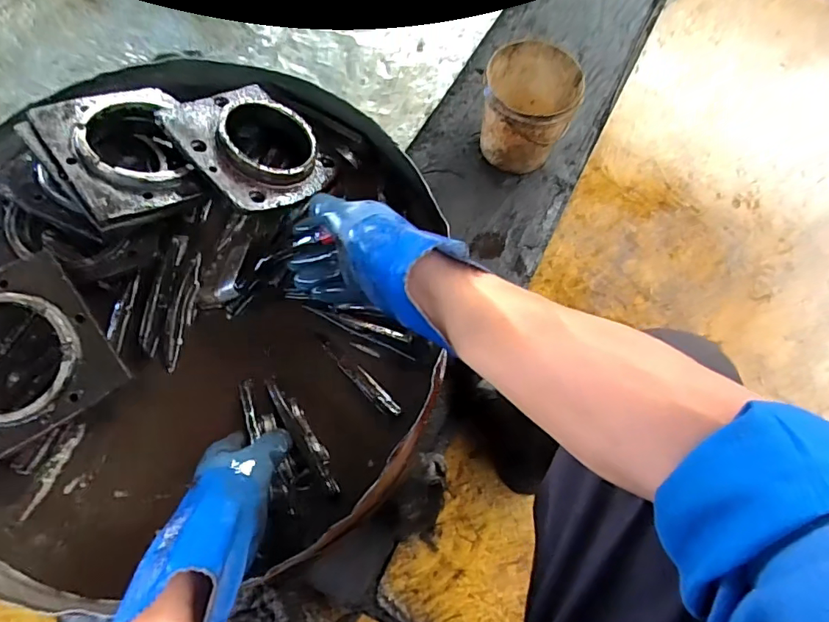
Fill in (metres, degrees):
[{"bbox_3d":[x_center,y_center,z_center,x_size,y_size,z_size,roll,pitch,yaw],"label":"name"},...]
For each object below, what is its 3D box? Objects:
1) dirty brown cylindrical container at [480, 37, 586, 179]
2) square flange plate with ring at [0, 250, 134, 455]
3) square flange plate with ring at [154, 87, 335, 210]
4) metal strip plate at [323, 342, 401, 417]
[{"bbox_3d":[0.206,-0.373,0.956,0.161,0.201,0.163,0,71,0],"label":"dirty brown cylindrical container"},{"bbox_3d":[-0.390,0.043,0.485,0.164,0.024,0.154,-32,93,-10],"label":"square flange plate with ring"},{"bbox_3d":[-0.173,-0.181,0.546,0.155,0.026,0.132,45,51,-2],"label":"square flange plate with ring"},{"bbox_3d":[-0.057,0.071,0.538,0.019,0.004,0.109,-43,72,-8],"label":"metal strip plate"}]

